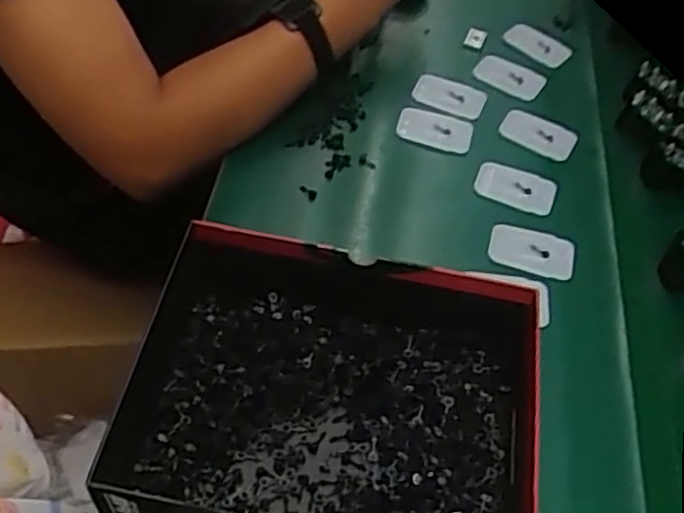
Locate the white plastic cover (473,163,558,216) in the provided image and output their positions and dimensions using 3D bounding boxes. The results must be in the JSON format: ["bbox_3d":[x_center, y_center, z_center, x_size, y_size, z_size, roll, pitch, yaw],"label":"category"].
[{"bbox_3d":[0.158,-0.063,0.665,0.071,0.004,0.048,21,50,10],"label":"white plastic cover"}]

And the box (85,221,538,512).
[{"bbox_3d":[-0.009,0.097,0.469,0.268,0.085,0.210,11,49,1],"label":"box"}]

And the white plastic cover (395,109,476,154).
[{"bbox_3d":[0.090,-0.122,0.704,0.072,0.008,0.047,13,49,3],"label":"white plastic cover"}]

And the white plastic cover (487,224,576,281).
[{"bbox_3d":[0.161,-0.004,0.617,0.072,0.006,0.049,15,49,5],"label":"white plastic cover"}]

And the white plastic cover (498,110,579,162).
[{"bbox_3d":[0.192,-0.119,0.719,0.072,0.009,0.040,31,52,18],"label":"white plastic cover"}]

